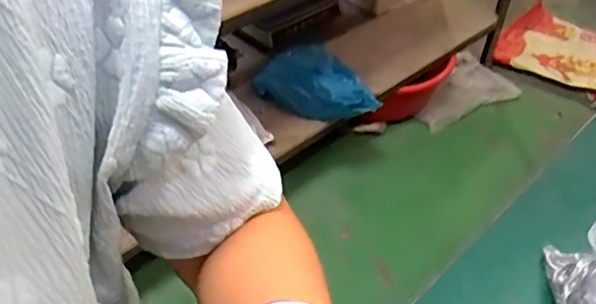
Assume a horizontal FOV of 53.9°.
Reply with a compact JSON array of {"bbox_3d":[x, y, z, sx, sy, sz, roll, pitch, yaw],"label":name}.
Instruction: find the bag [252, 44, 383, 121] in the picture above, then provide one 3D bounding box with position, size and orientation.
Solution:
[{"bbox_3d":[0.057,-0.154,1.371,0.275,0.095,0.159,21,46,16],"label":"bag"}]

